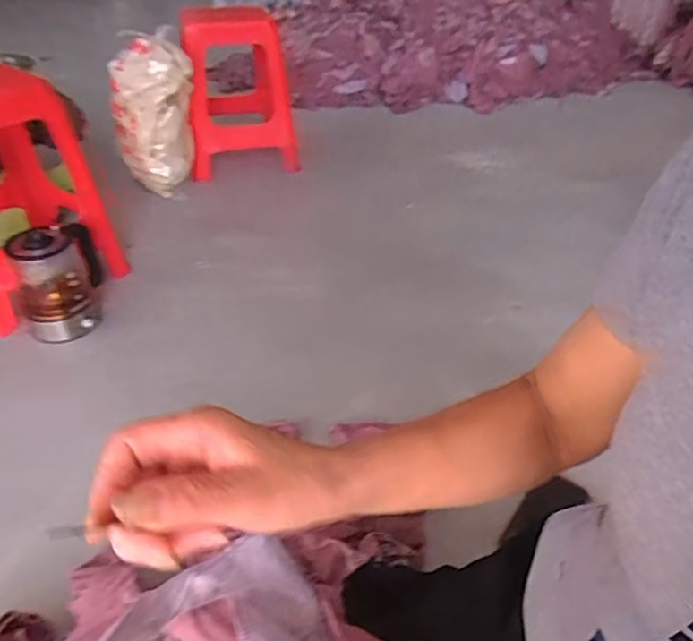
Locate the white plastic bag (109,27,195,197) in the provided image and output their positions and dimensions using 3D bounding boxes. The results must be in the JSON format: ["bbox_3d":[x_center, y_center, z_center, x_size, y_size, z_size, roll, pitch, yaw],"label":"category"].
[{"bbox_3d":[-0.519,-0.549,1.549,0.215,0.384,0.133,-13,39,-17],"label":"white plastic bag"}]

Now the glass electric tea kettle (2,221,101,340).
[{"bbox_3d":[-0.566,-0.081,1.115,0.136,0.200,0.144,-8,38,-12],"label":"glass electric tea kettle"}]

